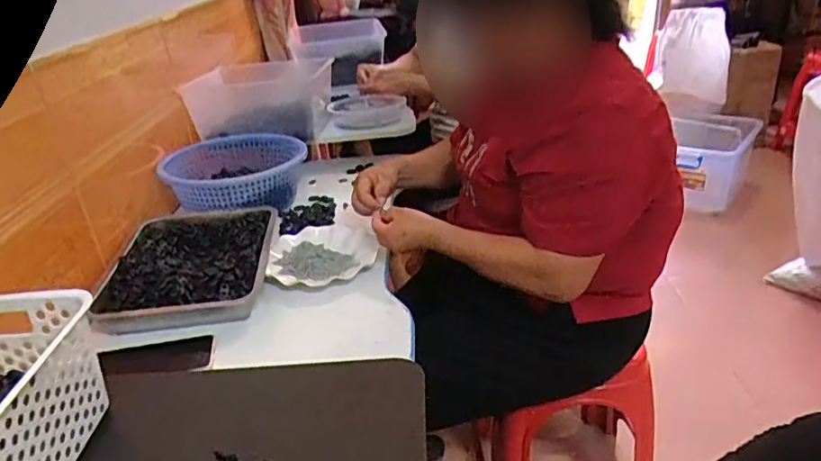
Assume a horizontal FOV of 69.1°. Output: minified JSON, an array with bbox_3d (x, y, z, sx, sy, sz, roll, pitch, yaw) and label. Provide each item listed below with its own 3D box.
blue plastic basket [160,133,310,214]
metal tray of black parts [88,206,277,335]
[{"bbox_3d":[-0.346,-0.109,1.181,0.265,0.095,0.219,-5,27,0],"label":"blue plastic basket"},{"bbox_3d":[-0.344,0.048,0.946,0.235,0.041,0.326,-5,27,-1],"label":"metal tray of black parts"}]

